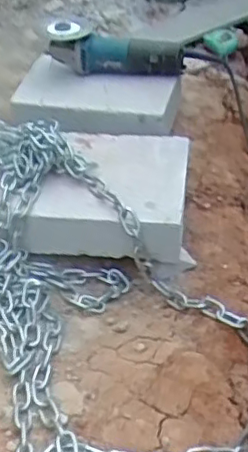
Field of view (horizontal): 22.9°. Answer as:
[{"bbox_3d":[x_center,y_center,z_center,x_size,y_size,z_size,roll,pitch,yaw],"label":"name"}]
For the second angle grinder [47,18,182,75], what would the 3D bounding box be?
[{"bbox_3d":[-0.019,-0.336,1.158,0.255,0.088,0.088,11,42,14],"label":"second angle grinder"}]

